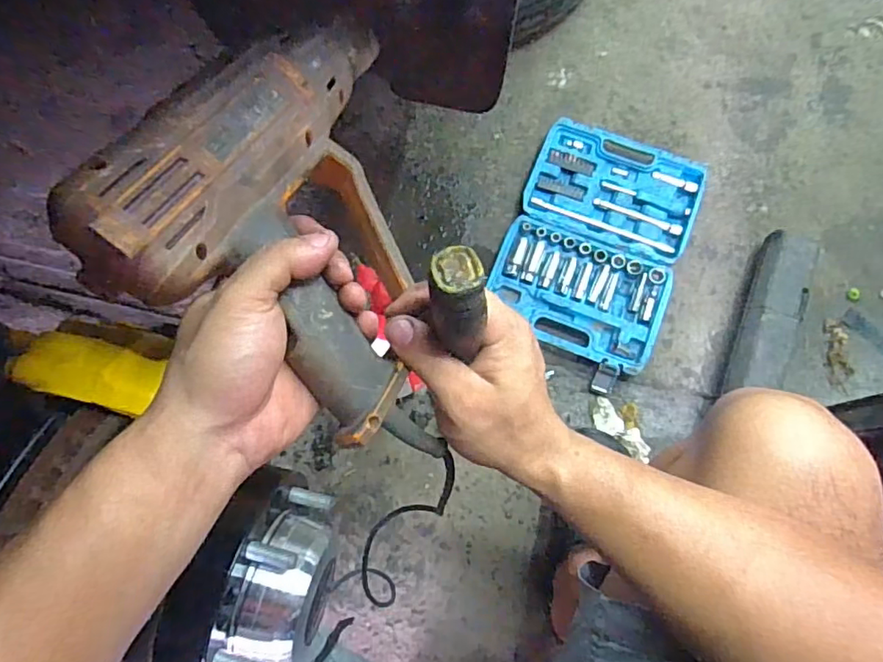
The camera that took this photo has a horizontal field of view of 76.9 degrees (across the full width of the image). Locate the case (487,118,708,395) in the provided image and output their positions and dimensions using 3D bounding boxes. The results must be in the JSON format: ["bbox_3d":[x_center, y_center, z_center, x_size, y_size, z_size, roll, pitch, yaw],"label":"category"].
[{"bbox_3d":[0.250,-0.140,0.919,0.280,0.039,0.413,21,76,5],"label":"case"}]

